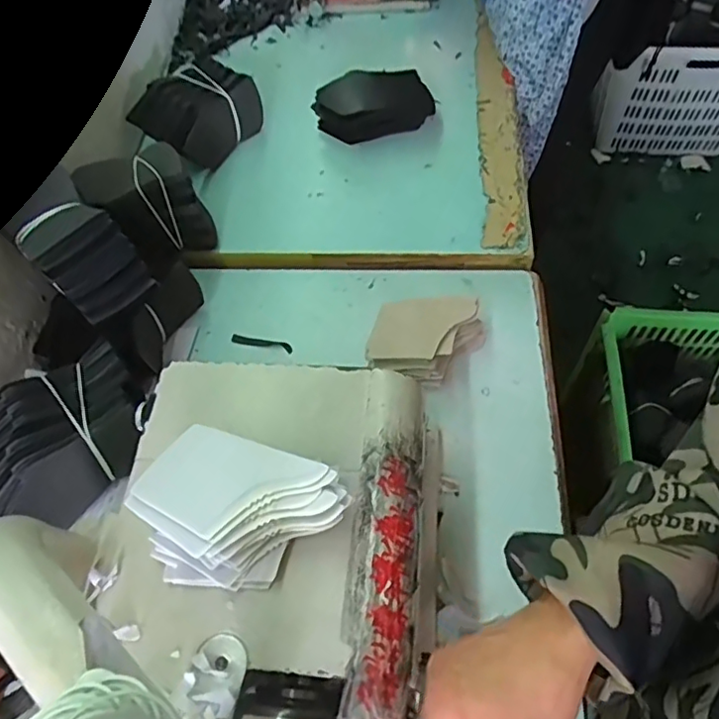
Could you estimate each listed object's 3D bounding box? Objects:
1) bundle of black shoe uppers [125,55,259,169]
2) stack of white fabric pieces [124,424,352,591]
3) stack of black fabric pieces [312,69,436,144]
[{"bbox_3d":[-0.229,-0.343,0.808,0.114,0.077,0.148,33,66,20],"label":"bundle of black shoe uppers"},{"bbox_3d":[-0.082,0.104,0.391,0.132,0.038,0.093,14,61,11],"label":"stack of white fabric pieces"},{"bbox_3d":[0.020,-0.361,0.816,0.159,0.060,0.068,-10,59,-3],"label":"stack of black fabric pieces"}]

